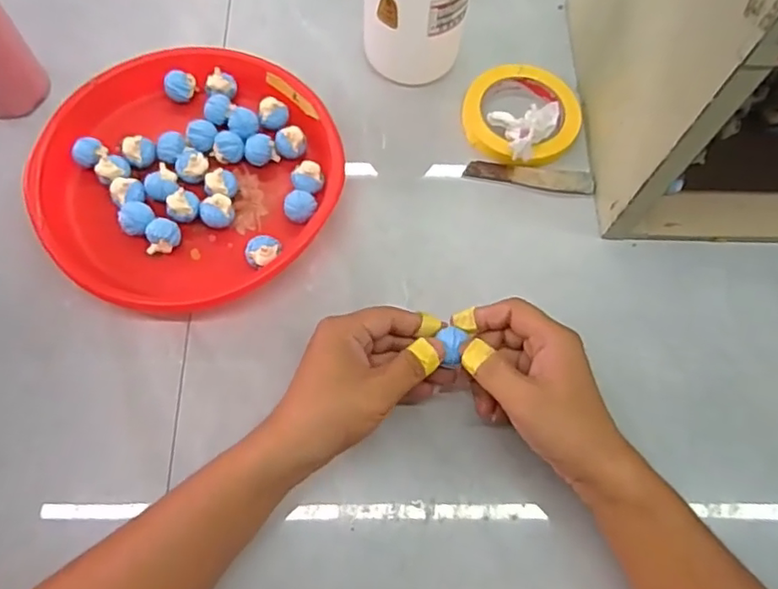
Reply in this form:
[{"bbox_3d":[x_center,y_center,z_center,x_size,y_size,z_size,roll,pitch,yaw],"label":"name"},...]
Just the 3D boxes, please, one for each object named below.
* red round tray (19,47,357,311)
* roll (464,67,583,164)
[{"bbox_3d":[-0.173,-0.106,0.528,0.246,0.037,0.241,1,69,-1],"label":"red round tray"},{"bbox_3d":[0.125,-0.169,0.574,0.108,0.019,0.108,1,69,-1],"label":"roll"}]

